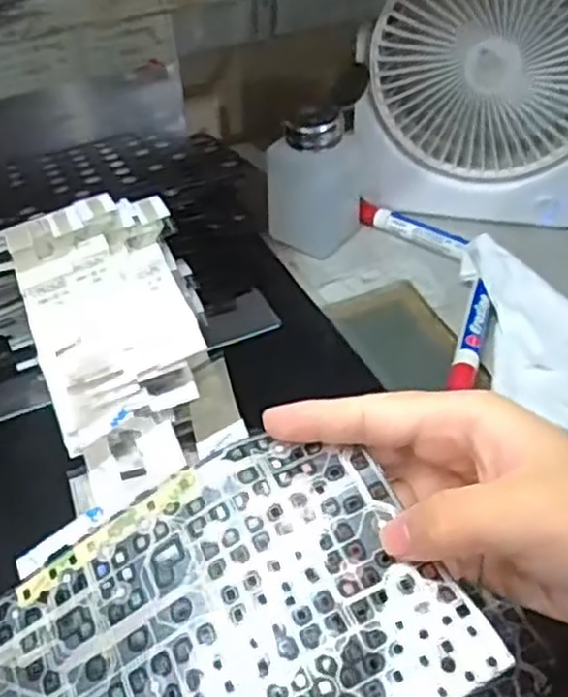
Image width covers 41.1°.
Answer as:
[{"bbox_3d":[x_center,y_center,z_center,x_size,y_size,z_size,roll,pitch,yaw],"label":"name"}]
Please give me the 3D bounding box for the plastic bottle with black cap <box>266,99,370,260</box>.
[{"bbox_3d":[0.026,-0.128,0.549,0.055,0.101,0.068,18,47,21],"label":"plastic bottle with black cap"}]

